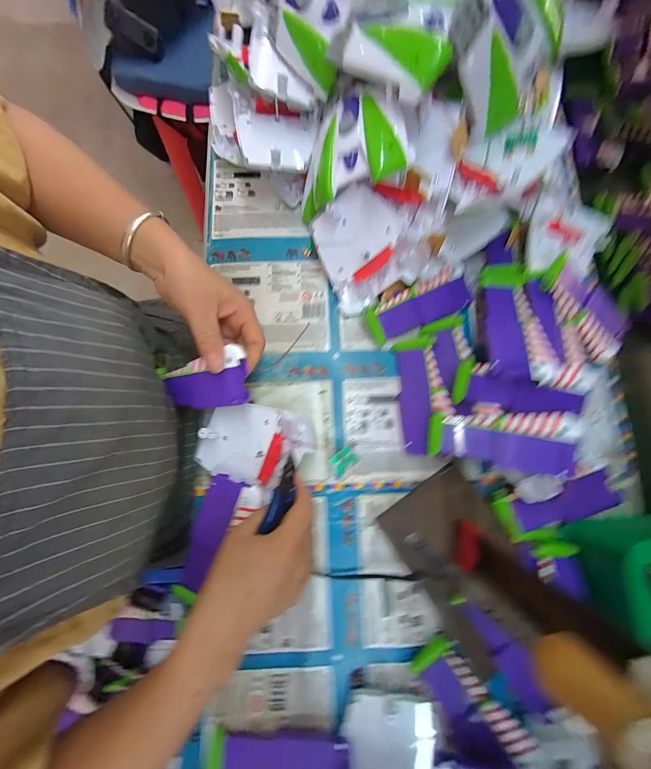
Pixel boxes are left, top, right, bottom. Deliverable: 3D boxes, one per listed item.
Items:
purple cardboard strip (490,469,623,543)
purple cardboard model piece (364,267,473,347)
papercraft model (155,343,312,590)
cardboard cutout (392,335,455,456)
[{"bbox_3d":[0.220,0.117,0.286,0.116,0.015,0.038,-12,64,-6],"label":"purple cardboard strip"},{"bbox_3d":[0.101,-0.085,0.323,0.114,0.015,0.045,-24,106,-2],"label":"purple cardboard model piece"},{"bbox_3d":[-0.081,0.066,0.277,0.133,0.058,0.194,-13,80,-2],"label":"papercraft model"},{"bbox_3d":[0.100,0.010,0.311,0.050,0.012,0.116,-15,78,33],"label":"cardboard cutout"}]

